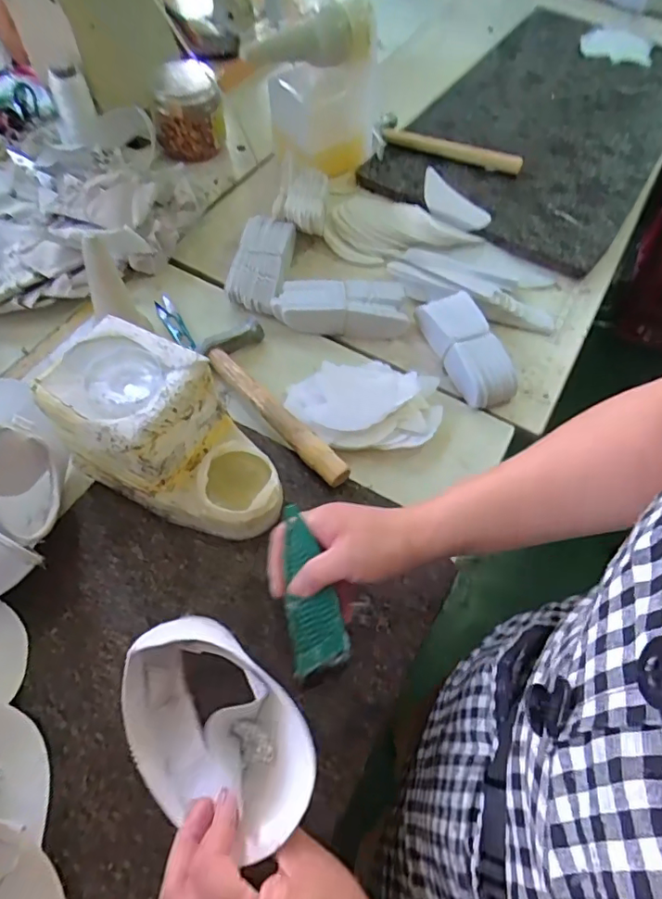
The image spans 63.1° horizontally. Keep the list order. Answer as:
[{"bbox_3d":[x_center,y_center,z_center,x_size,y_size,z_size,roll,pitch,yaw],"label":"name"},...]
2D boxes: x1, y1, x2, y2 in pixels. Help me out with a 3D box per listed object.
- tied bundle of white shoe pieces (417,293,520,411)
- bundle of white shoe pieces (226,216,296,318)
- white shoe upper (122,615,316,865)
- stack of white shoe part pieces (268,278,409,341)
[{"bbox_3d":[0.166,-0.123,0.646,0.068,0.043,0.152,-20,62,-15],"label":"tied bundle of white shoe pieces"},{"bbox_3d":[-0.087,-0.237,0.695,0.068,0.041,0.146,9,59,3],"label":"bundle of white shoe pieces"},{"bbox_3d":[-0.080,0.186,0.358,0.150,0.069,0.098,40,65,20],"label":"white shoe upper"},{"bbox_3d":[0.012,-0.177,0.664,0.162,0.036,0.068,-1,59,-4],"label":"stack of white shoe part pieces"}]

